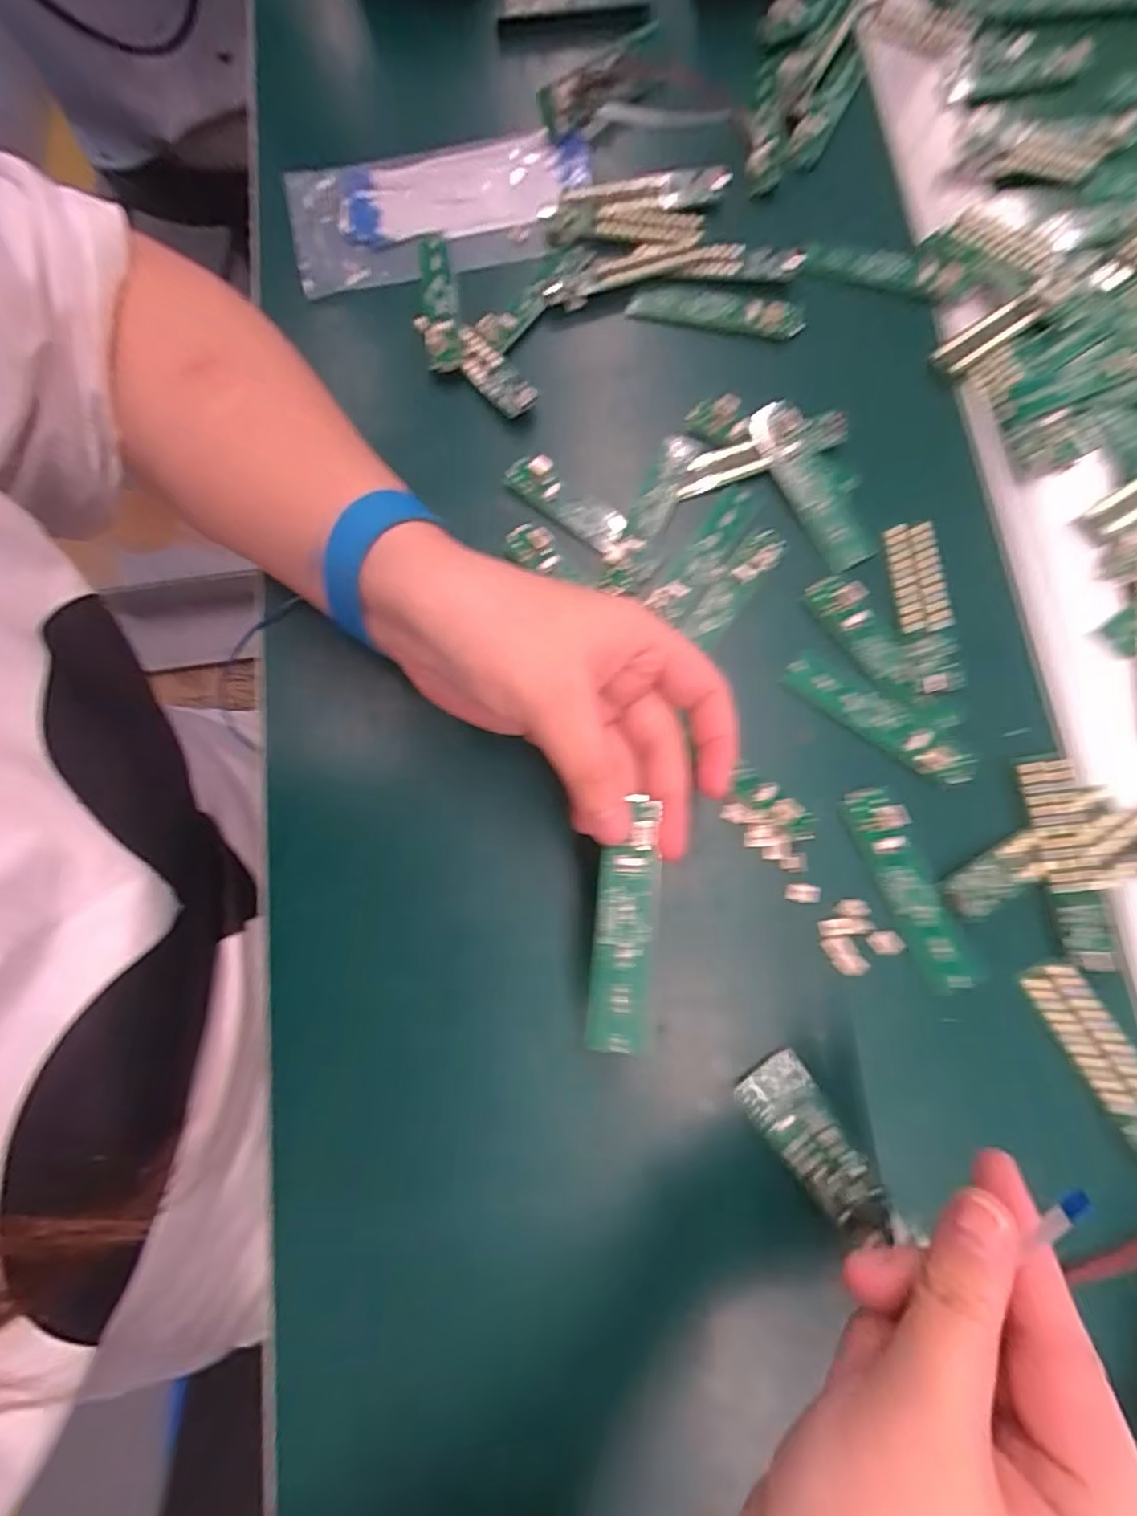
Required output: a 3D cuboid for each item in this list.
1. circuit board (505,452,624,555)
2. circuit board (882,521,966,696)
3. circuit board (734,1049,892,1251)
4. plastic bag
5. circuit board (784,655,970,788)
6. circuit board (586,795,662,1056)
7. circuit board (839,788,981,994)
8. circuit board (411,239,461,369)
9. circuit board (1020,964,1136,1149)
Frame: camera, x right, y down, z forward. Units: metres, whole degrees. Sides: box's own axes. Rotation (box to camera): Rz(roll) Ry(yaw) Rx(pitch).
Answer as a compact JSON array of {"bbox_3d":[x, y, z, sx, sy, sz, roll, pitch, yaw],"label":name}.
[{"bbox_3d":[-0.001,-0.121,0.289,0.062,0.009,0.019,39,81,9],"label":"circuit board"},{"bbox_3d":[0.156,-0.067,0.275,0.023,0.009,0.080,-2,78,1],"label":"circuit board"},{"bbox_3d":[0.091,0.143,0.231,0.027,0.007,0.064,-36,71,-6],"label":"circuit board"},{"bbox_3d":[-0.068,-0.293,0.337,0.159,0.017,0.078,-9,78,-1],"label":"plastic bag"},{"bbox_3d":[0.133,-0.017,0.270,0.083,0.007,0.020,38,81,9],"label":"circuit board"},{"bbox_3d":[0.020,0.057,0.215,0.021,0.005,0.082,7,80,3],"label":"circuit board"},{"bbox_3d":[0.138,0.052,0.252,0.019,0.009,0.084,-21,78,-3],"label":"circuit board"},{"bbox_3d":[-0.067,-0.228,0.316,0.022,0.008,0.073,-6,78,0],"label":"circuit board"},{"bbox_3d":[0.206,0.119,0.236,0.020,0.004,0.083,-32,73,15],"label":"circuit board"}]

